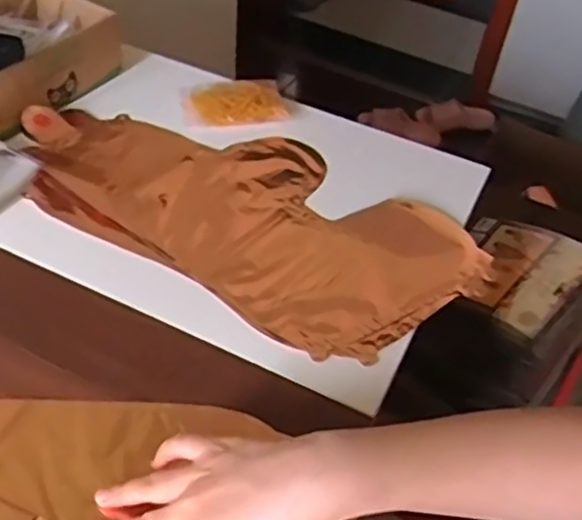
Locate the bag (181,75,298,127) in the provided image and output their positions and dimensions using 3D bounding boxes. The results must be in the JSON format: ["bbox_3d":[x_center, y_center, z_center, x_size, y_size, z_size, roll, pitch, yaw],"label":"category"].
[{"bbox_3d":[-0.056,-0.172,0.740,0.121,0.024,0.069,1,45,-5],"label":"bag"}]

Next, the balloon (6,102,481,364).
[{"bbox_3d":[-0.050,-0.054,0.637,0.435,0.031,0.217,26,48,19],"label":"balloon"}]

